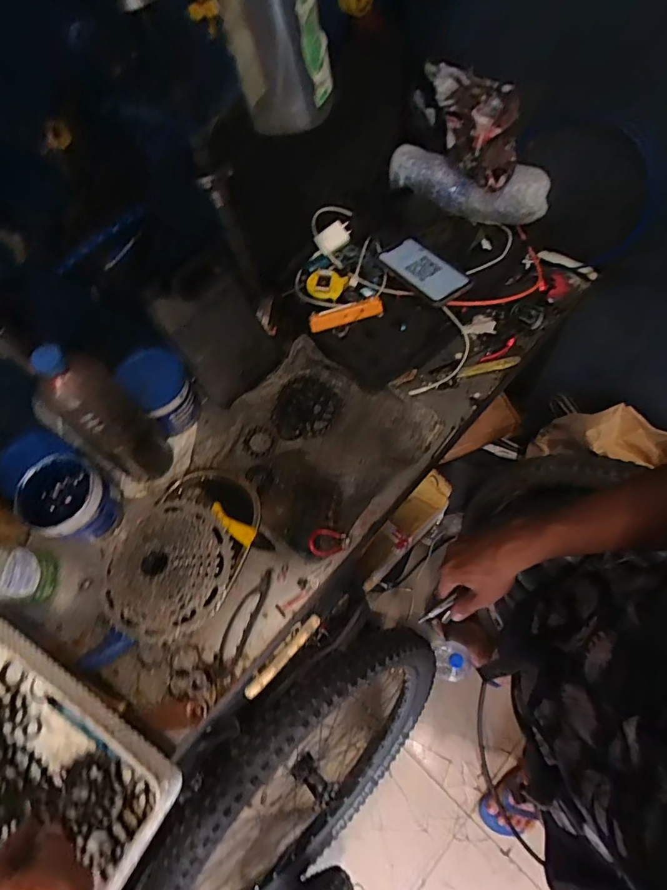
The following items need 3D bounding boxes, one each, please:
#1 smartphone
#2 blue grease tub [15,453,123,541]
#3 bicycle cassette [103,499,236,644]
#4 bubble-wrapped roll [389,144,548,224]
[{"bbox_3d":[0.141,-0.272,0.722,0.075,0.011,0.153,-38,63,-9],"label":"smartphone"},{"bbox_3d":[-0.361,0.081,0.651,0.107,0.097,0.104,34,72,20],"label":"blue grease tub"},{"bbox_3d":[-0.215,0.159,0.604,0.166,0.047,0.166,-3,64,5],"label":"bicycle cassette"},{"bbox_3d":[0.207,-0.405,0.737,0.252,0.072,0.053,22,69,16],"label":"bubble-wrapped roll"}]

